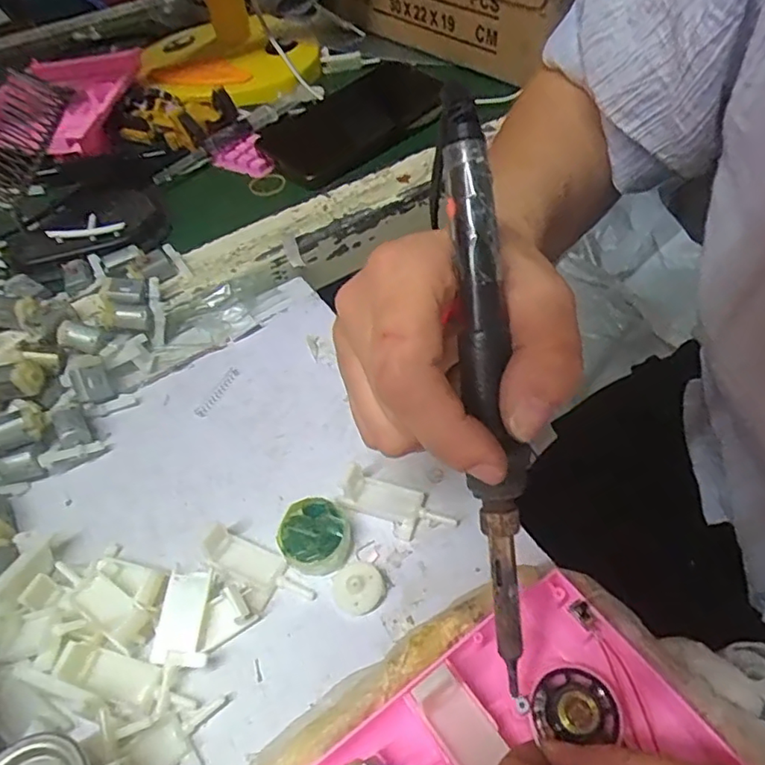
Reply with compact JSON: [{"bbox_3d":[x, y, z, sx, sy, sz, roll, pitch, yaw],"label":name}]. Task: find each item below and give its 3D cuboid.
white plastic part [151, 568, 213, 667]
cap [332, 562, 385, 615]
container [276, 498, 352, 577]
[{"bbox_3d":[-0.087,0.103,0.262,0.022,0.008,0.043,-5,51,2],"label":"white plastic part"},{"bbox_3d":[-0.011,0.093,0.267,0.023,0.008,0.021,-3,51,4],"label":"cap"},{"bbox_3d":[-0.032,0.073,0.279,0.032,0.017,0.033,-3,51,4],"label":"container"}]

